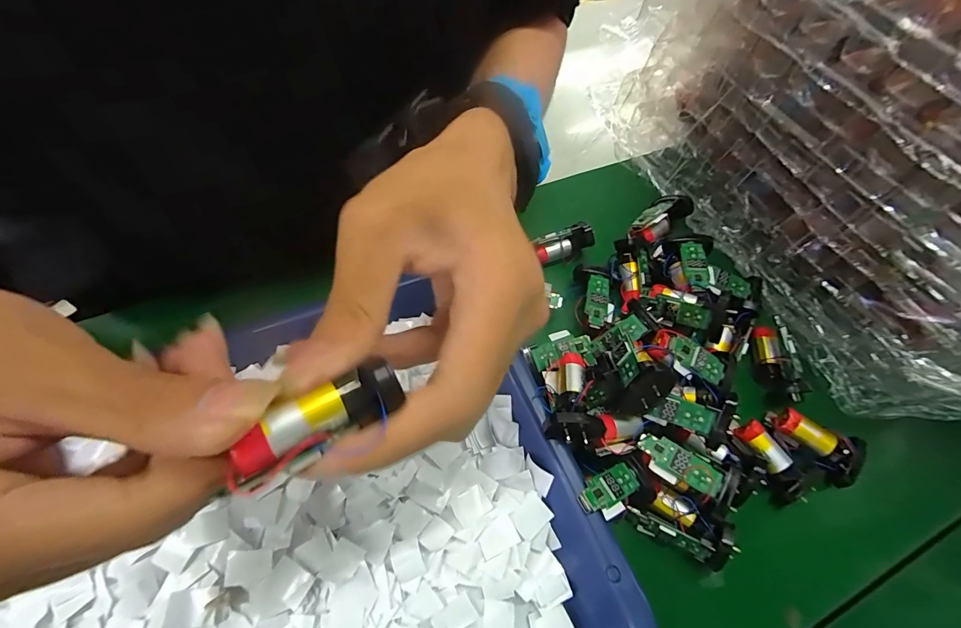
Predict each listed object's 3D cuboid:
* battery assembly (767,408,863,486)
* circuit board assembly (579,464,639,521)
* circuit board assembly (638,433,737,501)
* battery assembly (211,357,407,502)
[{"bbox_3d":[0.204,0.079,0.249,0.048,0.019,0.025,30,62,16],"label":"battery assembly"},{"bbox_3d":[0.069,0.093,0.217,0.039,0.010,0.020,-11,58,-37],"label":"circuit board assembly"},{"bbox_3d":[0.110,0.082,0.222,0.049,0.005,0.020,25,70,16],"label":"circuit board assembly"},{"bbox_3d":[-0.043,0.028,0.109,0.044,0.011,0.015,-32,66,-23],"label":"battery assembly"}]

